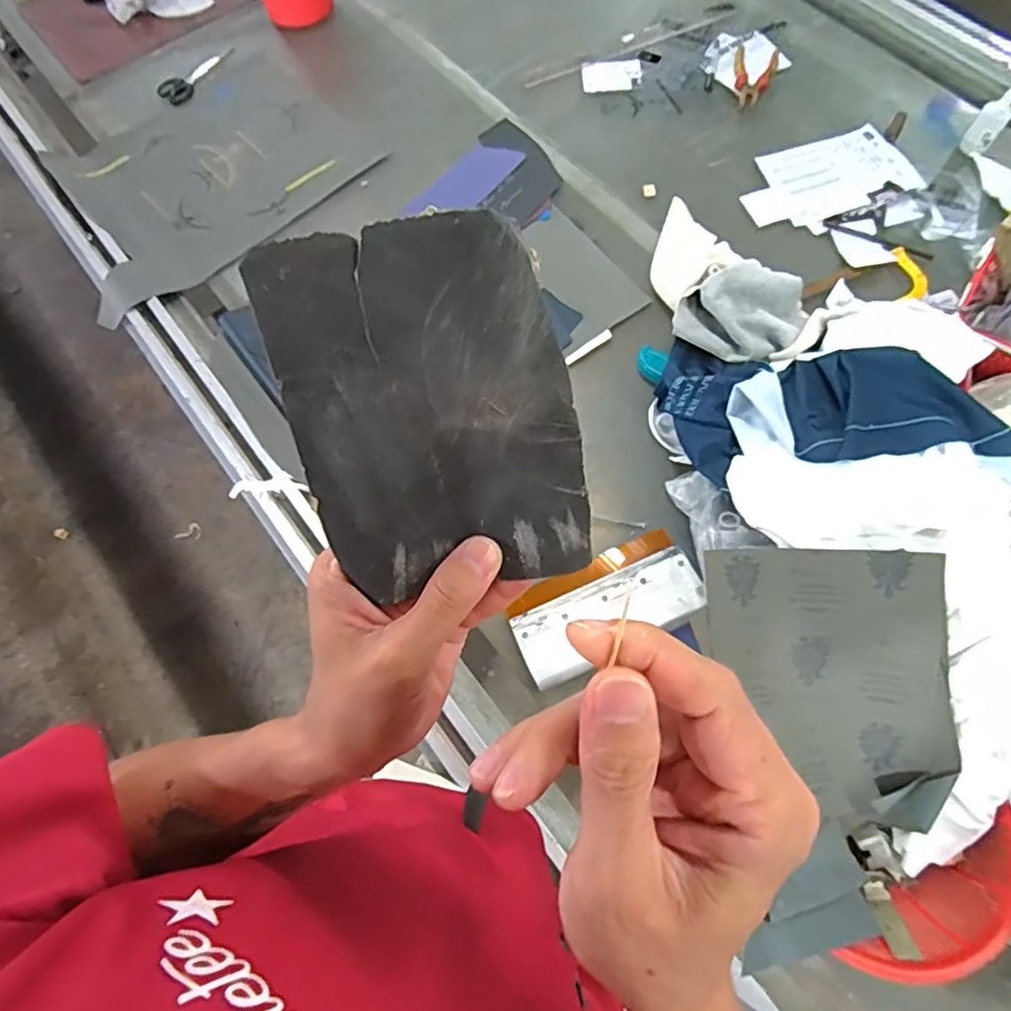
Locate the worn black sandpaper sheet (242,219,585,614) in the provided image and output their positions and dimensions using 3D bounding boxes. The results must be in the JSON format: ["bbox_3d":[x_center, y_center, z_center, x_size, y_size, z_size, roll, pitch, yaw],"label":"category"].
[{"bbox_3d":[-0.028,-0.033,0.237,0.105,0.009,0.140,-11,108,-1],"label":"worn black sandpaper sheet"}]

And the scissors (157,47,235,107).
[{"bbox_3d":[-0.602,-0.841,1.172,0.065,0.014,0.188,20,71,9],"label":"scissors"}]

